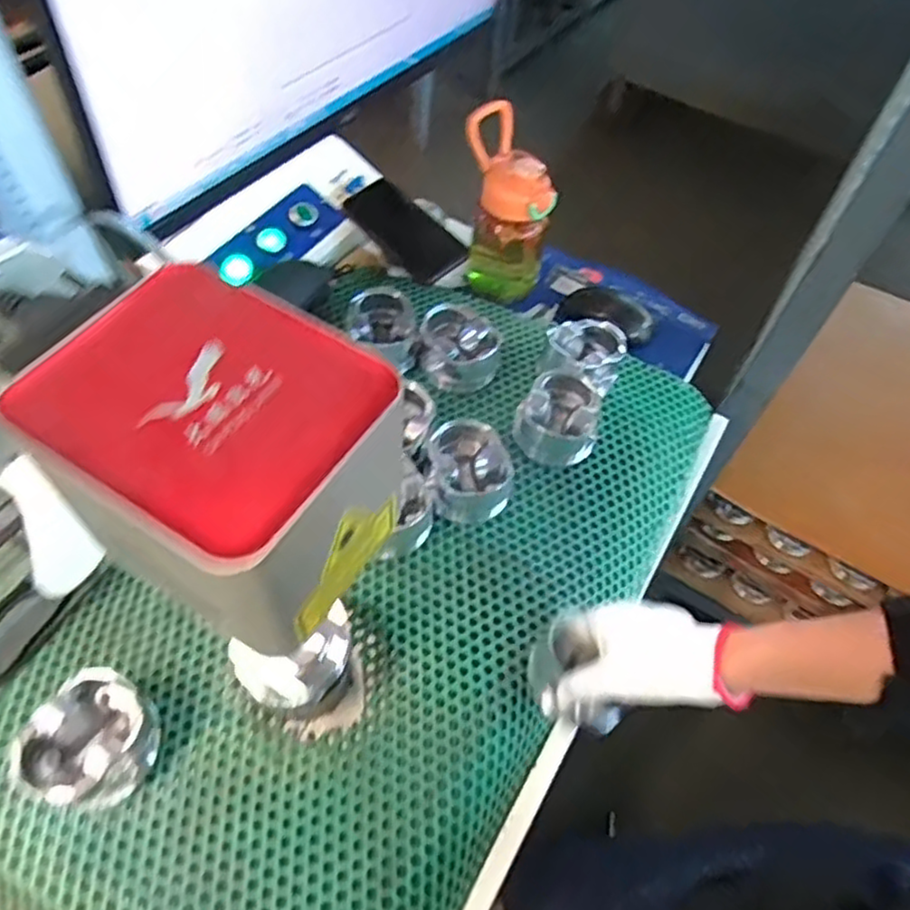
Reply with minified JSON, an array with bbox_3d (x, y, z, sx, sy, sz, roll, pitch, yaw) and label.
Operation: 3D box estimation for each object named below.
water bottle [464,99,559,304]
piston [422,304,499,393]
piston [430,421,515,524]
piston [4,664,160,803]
[{"bbox_3d":[0.058,-0.281,0.809,0.107,0.196,0.080,17,56,7],"label":"water bottle"},{"bbox_3d":[0.006,-0.112,0.749,0.080,0.053,0.078,2,55,-3],"label":"piston"},{"bbox_3d":[0.014,0.015,0.670,0.077,0.062,0.085,-1,56,-5],"label":"piston"},{"bbox_3d":[-0.262,0.210,0.512,0.073,0.066,0.085,28,58,14],"label":"piston"}]

